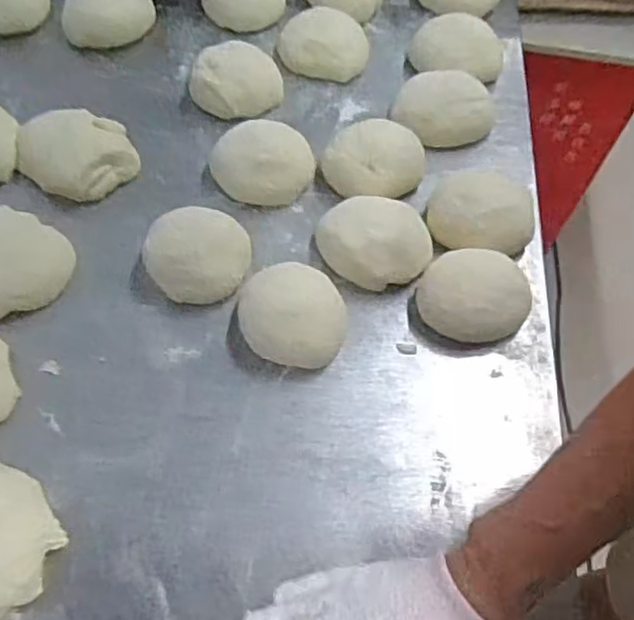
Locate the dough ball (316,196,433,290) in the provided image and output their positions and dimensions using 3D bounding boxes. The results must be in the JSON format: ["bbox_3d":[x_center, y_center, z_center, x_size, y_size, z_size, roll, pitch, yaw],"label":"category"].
[{"bbox_3d":[0.055,-0.065,0.632,0.103,0.056,0.092,24,62,9],"label":"dough ball"}]

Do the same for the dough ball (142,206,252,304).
[{"bbox_3d":[-0.105,-0.051,0.603,0.085,0.045,0.087,1,59,-2],"label":"dough ball"}]

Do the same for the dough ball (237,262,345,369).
[{"bbox_3d":[-0.020,0.004,0.582,0.087,0.036,0.086,1,59,-2],"label":"dough ball"}]

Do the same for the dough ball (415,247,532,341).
[{"bbox_3d":[0.138,-0.014,0.595,0.096,0.048,0.082,-8,61,-9],"label":"dough ball"}]

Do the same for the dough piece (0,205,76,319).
[{"bbox_3d":[-0.272,-0.043,0.588,0.105,0.044,0.098,1,59,-2],"label":"dough piece"}]

